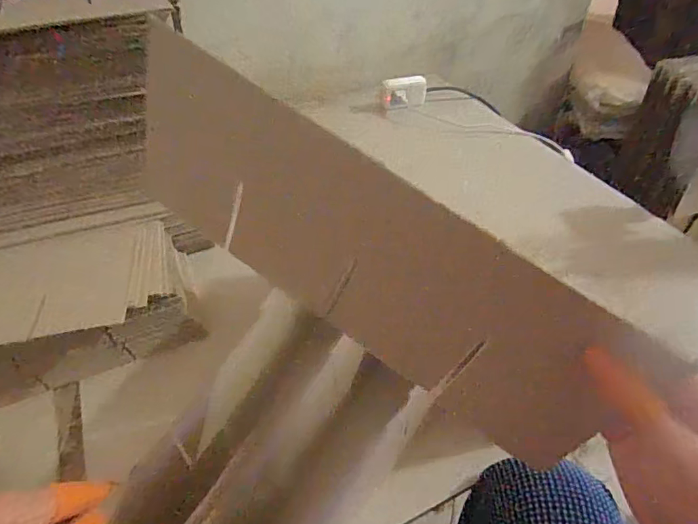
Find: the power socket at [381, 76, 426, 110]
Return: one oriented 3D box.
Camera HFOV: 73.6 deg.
[{"bbox_3d":[0.114,-0.348,0.957,0.096,0.048,0.045,-4,43,0],"label":"power socket"}]

